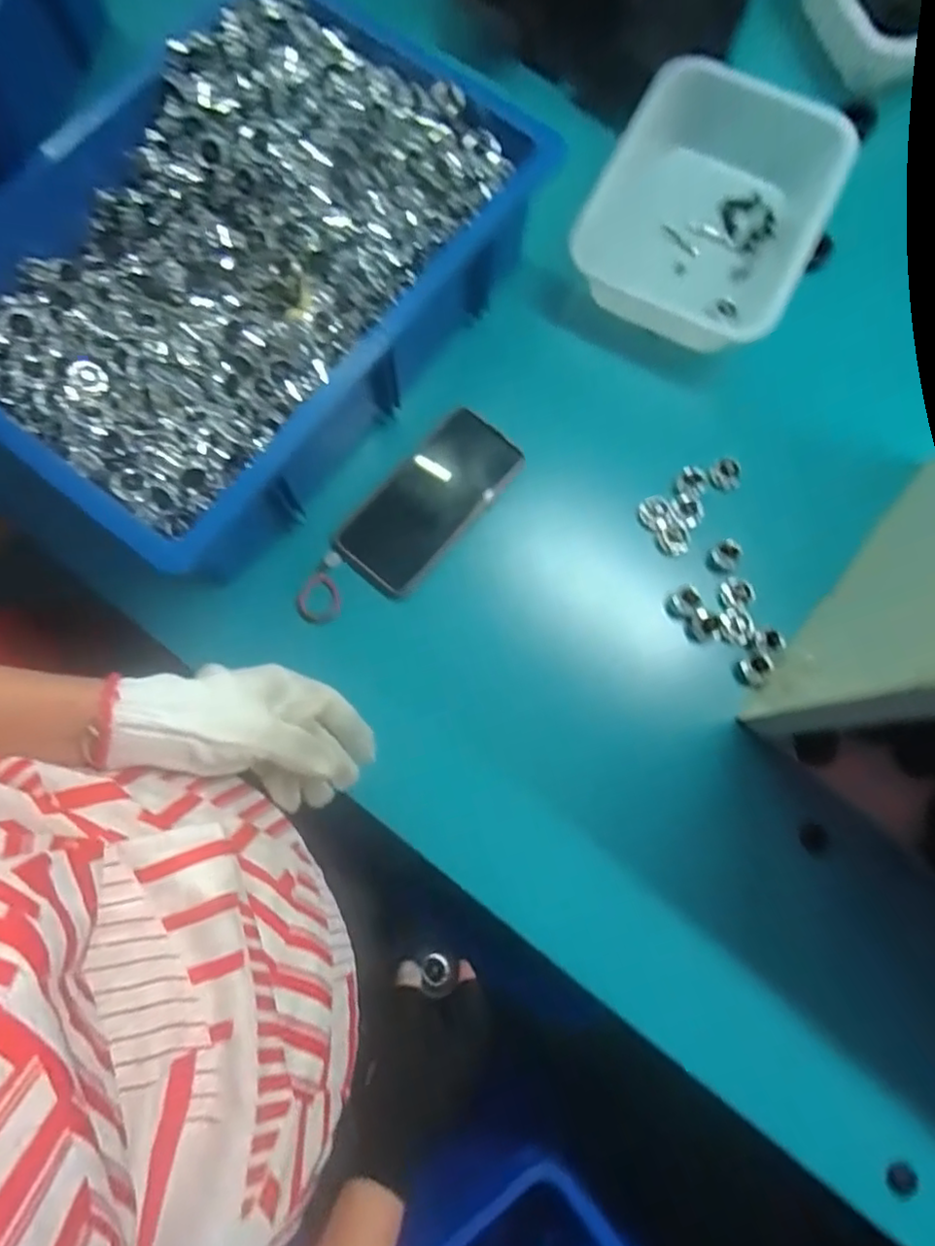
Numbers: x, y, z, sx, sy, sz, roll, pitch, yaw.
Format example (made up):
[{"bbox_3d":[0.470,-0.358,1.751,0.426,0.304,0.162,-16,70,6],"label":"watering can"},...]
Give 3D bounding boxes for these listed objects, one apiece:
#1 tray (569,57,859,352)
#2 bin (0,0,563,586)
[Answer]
[{"bbox_3d":[0.224,-0.381,0.602,0.205,0.084,0.261,20,79,4],"label":"tray"},{"bbox_3d":[-0.182,-0.288,0.533,0.319,0.123,0.436,35,80,7],"label":"bin"}]

